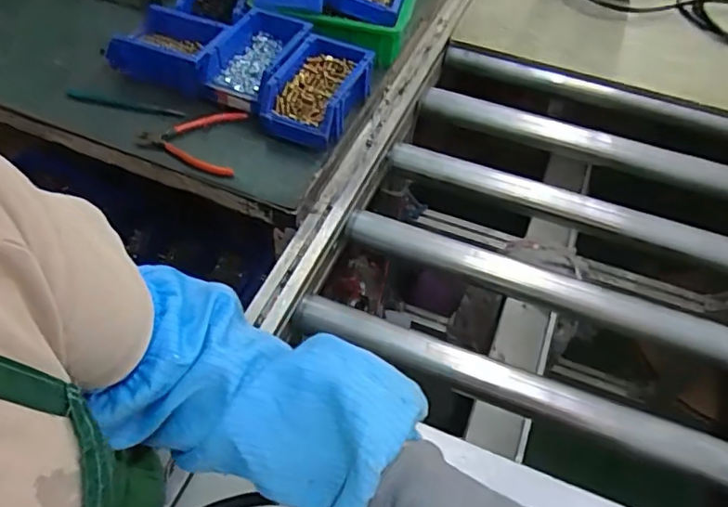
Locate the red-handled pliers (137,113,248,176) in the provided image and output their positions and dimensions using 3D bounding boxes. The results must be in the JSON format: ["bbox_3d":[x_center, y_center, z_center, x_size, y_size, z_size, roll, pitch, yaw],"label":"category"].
[{"bbox_3d":[-0.236,-0.150,0.785,0.133,0.016,0.121,1,51,-2],"label":"red-handled pliers"}]

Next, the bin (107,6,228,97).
[{"bbox_3d":[-0.279,-0.298,0.844,0.152,0.059,0.109,20,53,13],"label":"bin"}]

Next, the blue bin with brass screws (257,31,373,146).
[{"bbox_3d":[-0.064,-0.227,0.811,0.109,0.065,0.163,18,53,11],"label":"blue bin with brass screws"}]

